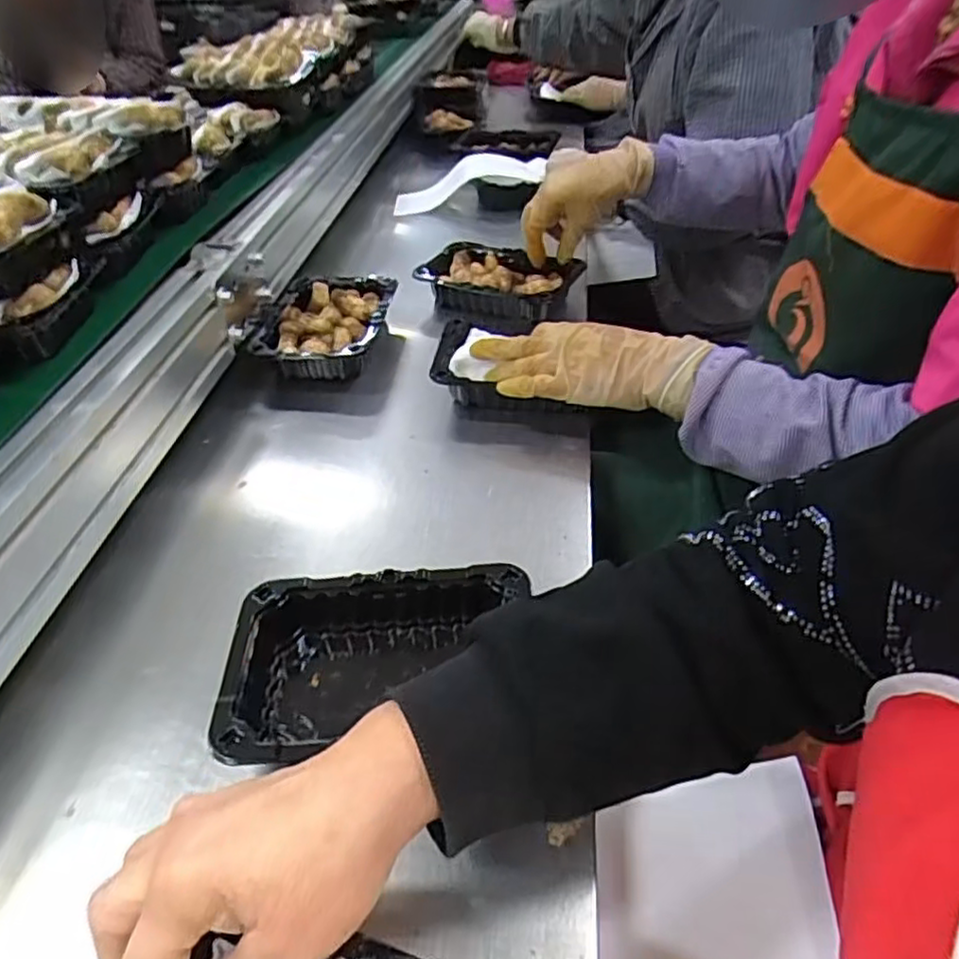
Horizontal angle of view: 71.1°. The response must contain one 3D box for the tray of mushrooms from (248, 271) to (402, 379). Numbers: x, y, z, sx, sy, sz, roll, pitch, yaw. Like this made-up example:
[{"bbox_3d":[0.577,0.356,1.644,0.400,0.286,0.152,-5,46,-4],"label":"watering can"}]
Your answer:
[{"bbox_3d":[-0.166,-0.170,0.746,0.123,0.046,0.163,0,40,1],"label":"tray of mushrooms"}]

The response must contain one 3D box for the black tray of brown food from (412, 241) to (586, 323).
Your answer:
[{"bbox_3d":[0.016,-0.238,0.829,0.179,0.058,0.130,20,45,23],"label":"black tray of brown food"}]

